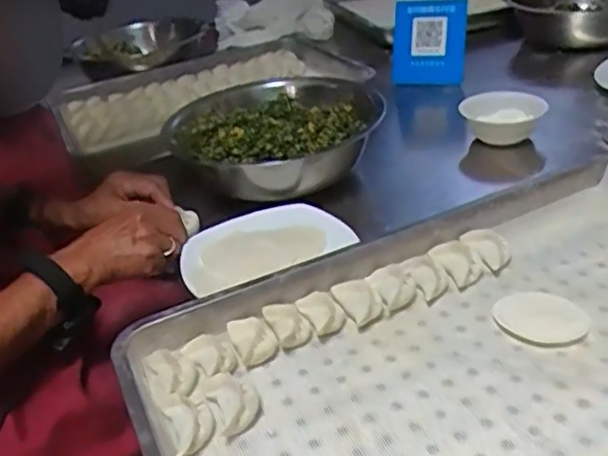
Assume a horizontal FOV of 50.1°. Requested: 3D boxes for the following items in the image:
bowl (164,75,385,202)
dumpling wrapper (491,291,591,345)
[{"bbox_3d":[-0.047,-0.129,0.871,0.252,0.082,0.257,-21,34,-20],"label":"bowl"},{"bbox_3d":[0.212,0.077,0.580,0.076,0.004,0.076,-6,31,4],"label":"dumpling wrapper"}]

